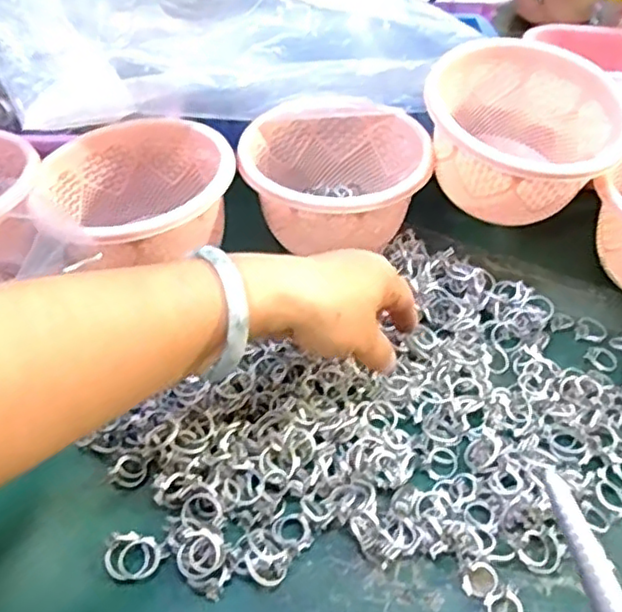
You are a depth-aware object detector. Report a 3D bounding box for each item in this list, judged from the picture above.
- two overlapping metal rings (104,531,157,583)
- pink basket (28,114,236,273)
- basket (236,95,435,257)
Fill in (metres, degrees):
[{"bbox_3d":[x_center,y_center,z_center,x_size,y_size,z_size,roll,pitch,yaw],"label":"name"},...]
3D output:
[{"bbox_3d":[-0.099,0.138,0.361,0.027,0.009,0.023,3,45,2],"label":"two overlapping metal rings"},{"bbox_3d":[-0.130,-0.078,0.500,0.141,0.070,0.142,-10,46,-11],"label":"pink basket"},{"bbox_3d":[0.017,-0.101,0.531,0.145,0.076,0.137,-3,45,-5],"label":"basket"}]

